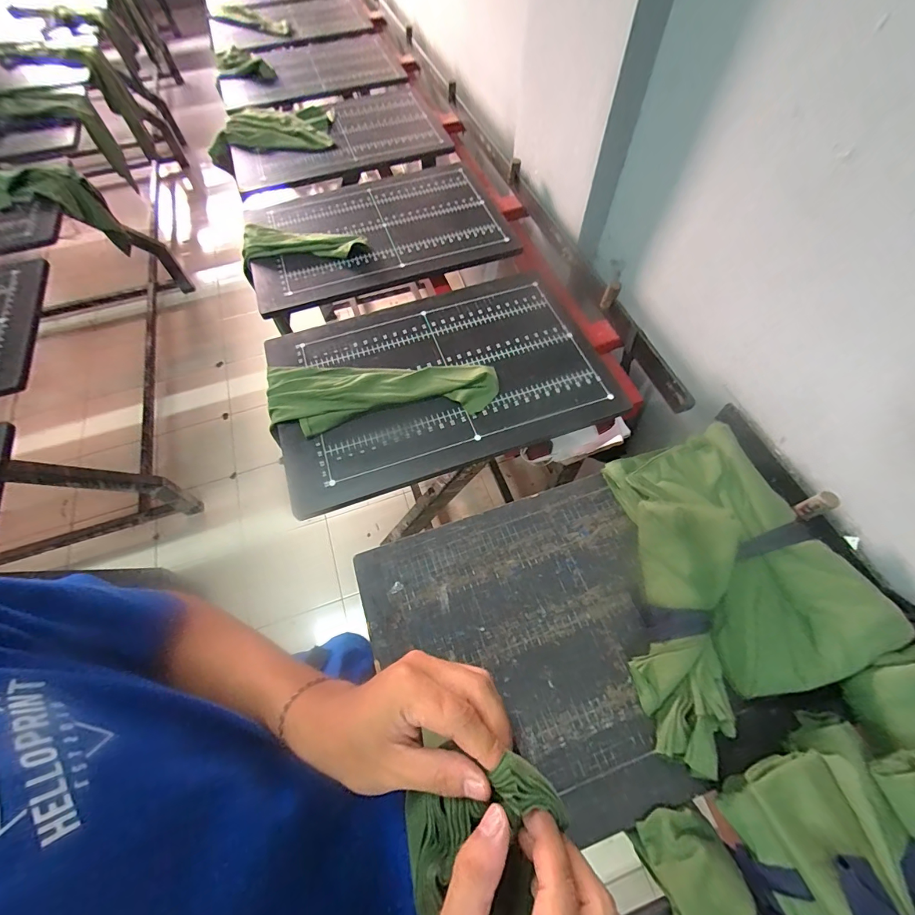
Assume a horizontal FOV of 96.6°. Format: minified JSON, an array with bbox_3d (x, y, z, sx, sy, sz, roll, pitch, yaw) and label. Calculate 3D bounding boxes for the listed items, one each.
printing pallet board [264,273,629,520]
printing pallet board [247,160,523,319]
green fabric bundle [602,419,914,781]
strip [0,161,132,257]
[{"bbox_3d":[-0.039,-0.151,0.760,0.586,0.029,0.381,-18,63,-8],"label":"printing pallet board"},{"bbox_3d":[-0.199,-0.559,0.983,0.596,0.028,0.419,-19,63,-9],"label":"printing pallet board"},{"bbox_3d":[0.310,0.144,0.534,0.290,0.107,0.347,-22,64,-10],"label":"green fabric bundle"},{"bbox_3d":[-1.201,-0.633,1.118,0.416,0.263,0.212,-11,62,-4],"label":"strip"}]

